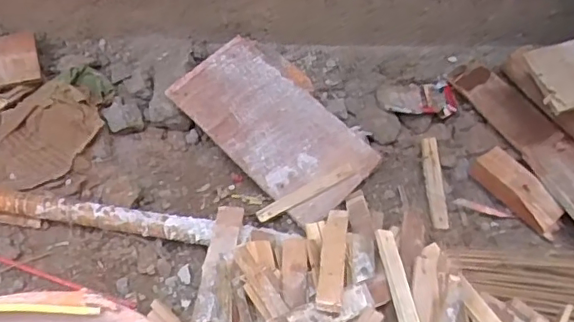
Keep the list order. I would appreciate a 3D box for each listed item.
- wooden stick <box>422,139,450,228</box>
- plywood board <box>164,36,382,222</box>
[{"bbox_3d":[0.221,0.031,0.852,0.025,0.007,0.156,-9,55,16],"label":"wooden stick"},{"bbox_3d":[-0.022,-0.056,0.863,0.165,0.020,0.310,-41,76,-20],"label":"plywood board"}]

